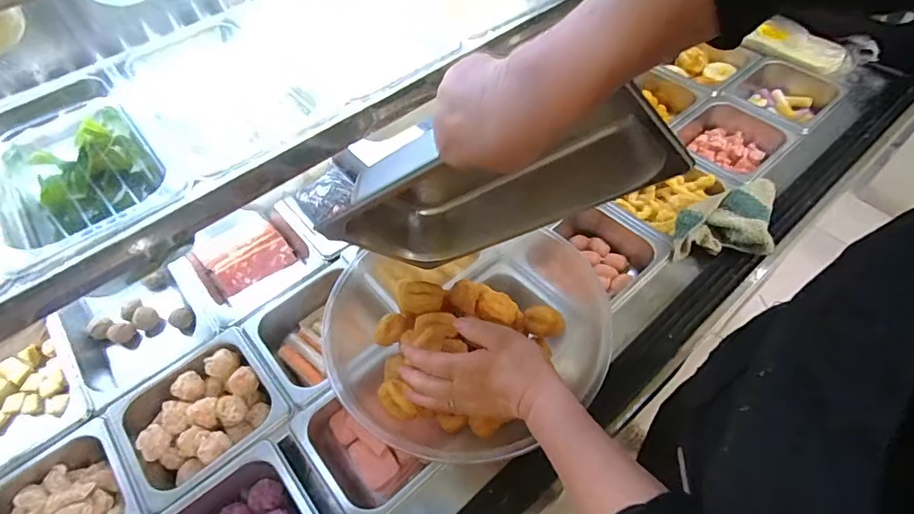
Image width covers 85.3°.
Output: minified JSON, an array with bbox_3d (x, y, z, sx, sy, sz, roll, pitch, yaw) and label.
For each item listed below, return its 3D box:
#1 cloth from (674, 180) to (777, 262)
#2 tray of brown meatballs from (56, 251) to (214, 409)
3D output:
[{"bbox_3d":[0.374,-0.058,0.694,0.129,0.045,0.121,7,55,8],"label":"cloth"},{"bbox_3d":[-0.457,0.105,0.724,0.157,0.095,0.241,-37,60,-22],"label":"tray of brown meatballs"}]

